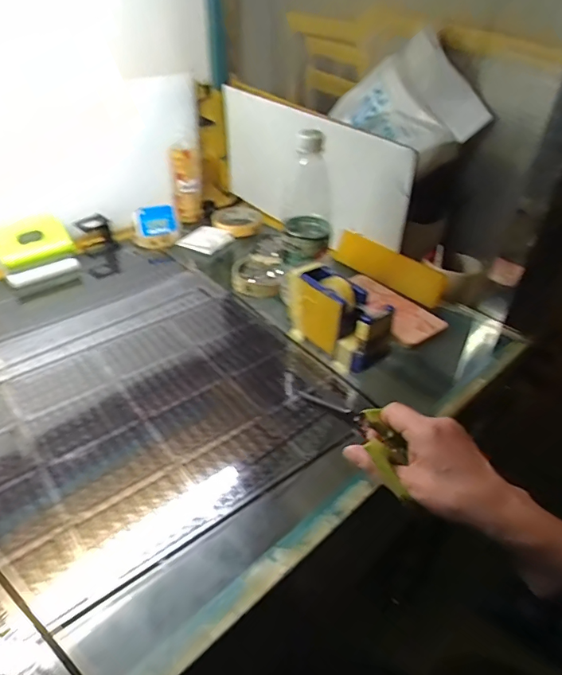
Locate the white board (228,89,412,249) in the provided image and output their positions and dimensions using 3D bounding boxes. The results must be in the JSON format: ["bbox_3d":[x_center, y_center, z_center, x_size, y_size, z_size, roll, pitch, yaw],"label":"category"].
[{"bbox_3d":[0.039,-0.267,0.780,0.018,0.212,0.420,-36,52,-22],"label":"white board"}]

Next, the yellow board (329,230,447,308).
[{"bbox_3d":[0.160,-0.111,0.715,0.014,0.061,0.200,-25,46,-31],"label":"yellow board"}]

